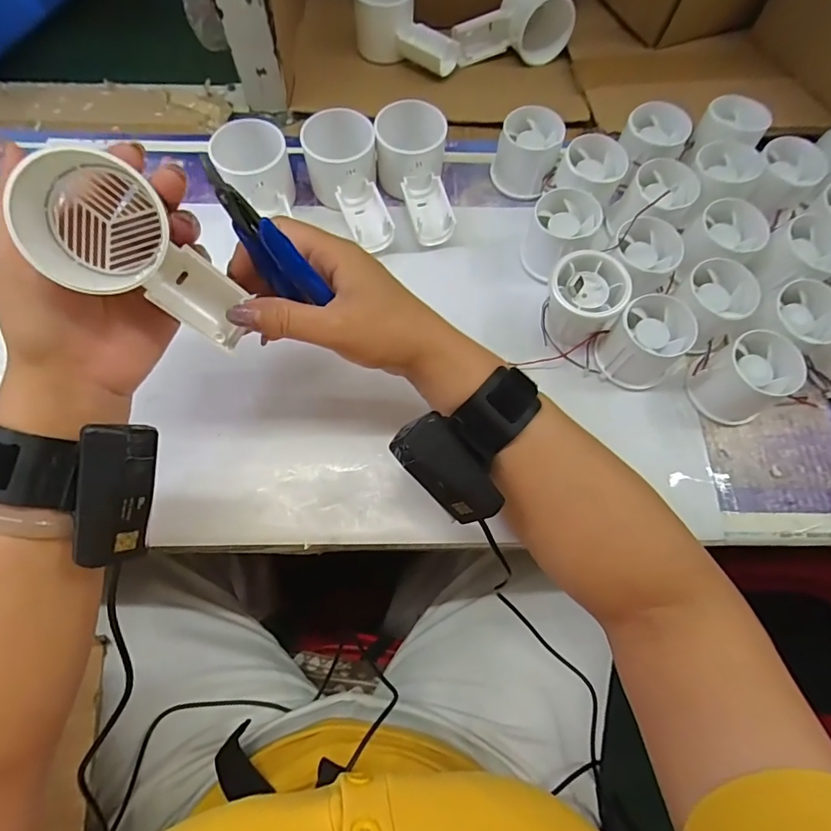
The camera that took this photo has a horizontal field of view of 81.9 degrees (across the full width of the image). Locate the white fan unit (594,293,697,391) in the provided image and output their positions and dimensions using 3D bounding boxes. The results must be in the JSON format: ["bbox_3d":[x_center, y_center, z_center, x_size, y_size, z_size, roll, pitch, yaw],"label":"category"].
[{"bbox_3d":[0.169,-0.054,0.355,0.052,0.049,0.054,1,70,-2],"label":"white fan unit"}]

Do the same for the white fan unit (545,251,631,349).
[{"bbox_3d":[0.126,-0.087,0.363,0.057,0.050,0.054,1,70,-2],"label":"white fan unit"}]

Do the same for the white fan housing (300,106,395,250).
[{"bbox_3d":[-0.059,-0.198,0.405,0.064,0.051,0.123,-14,71,-7],"label":"white fan housing"}]

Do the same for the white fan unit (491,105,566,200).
[{"bbox_3d":[0.099,-0.232,0.425,0.051,0.048,0.056,1,70,-2],"label":"white fan unit"}]

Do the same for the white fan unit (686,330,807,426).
[{"bbox_3d":[0.241,-0.028,0.352,0.052,0.052,0.051,1,70,-2],"label":"white fan unit"}]

